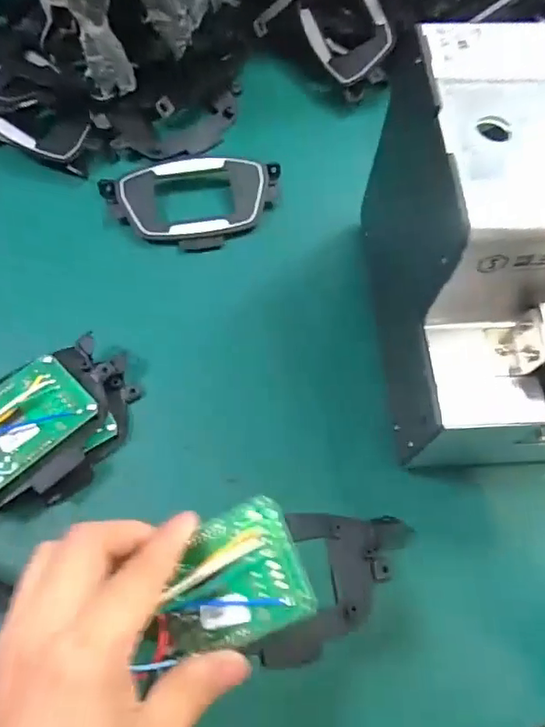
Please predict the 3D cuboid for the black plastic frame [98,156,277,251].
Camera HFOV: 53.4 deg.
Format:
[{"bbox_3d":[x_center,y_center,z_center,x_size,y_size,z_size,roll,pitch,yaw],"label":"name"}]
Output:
[{"bbox_3d":[-0.056,-0.113,0.377,0.121,0.011,0.069,-3,67,-4],"label":"black plastic frame"}]

